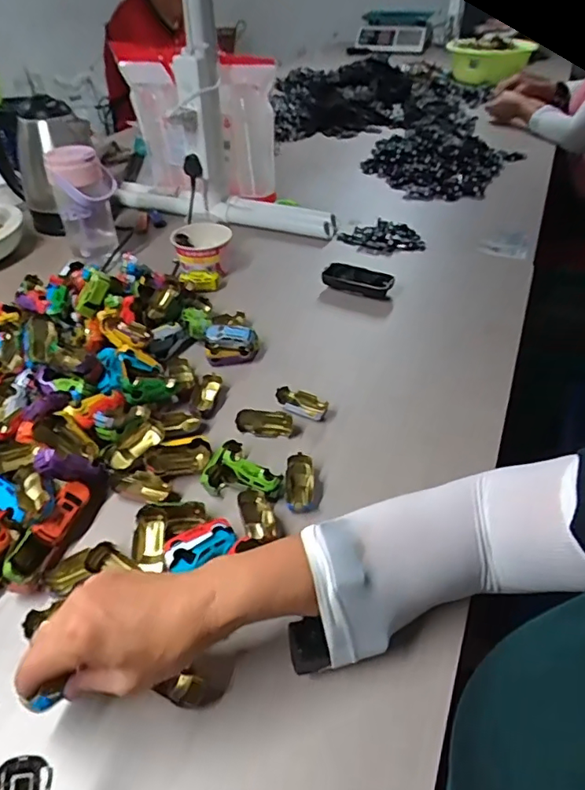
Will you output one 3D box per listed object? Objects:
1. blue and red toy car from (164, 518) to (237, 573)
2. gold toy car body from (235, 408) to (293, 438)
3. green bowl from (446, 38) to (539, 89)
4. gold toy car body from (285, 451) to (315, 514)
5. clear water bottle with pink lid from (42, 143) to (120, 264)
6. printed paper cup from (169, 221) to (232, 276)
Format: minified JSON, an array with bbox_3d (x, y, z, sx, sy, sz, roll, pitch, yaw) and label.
[{"bbox_3d":[-0.081,0.139,0.477,0.061,0.026,0.041,-14,42,-13],"label":"blue and red toy car"},{"bbox_3d":[-0.032,0.032,0.605,0.062,0.024,0.024,0,41,3],"label":"gold toy car body"},{"bbox_3d":[0.376,-0.643,1.031,0.152,0.090,0.135,19,45,23],"label":"green bowl"},{"bbox_3d":[0.007,0.090,0.536,0.028,0.020,0.065,-2,41,0],"label":"gold toy car body"},{"bbox_3d":[-0.336,-0.310,0.881,0.095,0.177,0.075,-14,42,-13],"label":"clear water bottle with pink lid"},{"bbox_3d":[-0.147,-0.237,0.871,0.097,0.059,0.080,-4,41,-2],"label":"printed paper cup"}]

